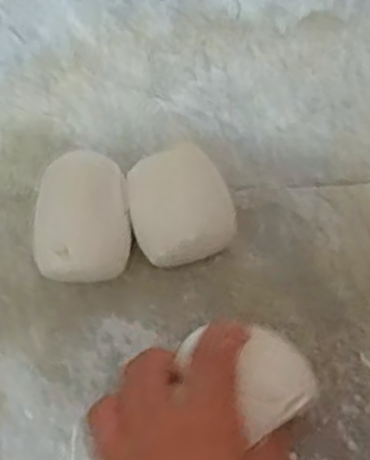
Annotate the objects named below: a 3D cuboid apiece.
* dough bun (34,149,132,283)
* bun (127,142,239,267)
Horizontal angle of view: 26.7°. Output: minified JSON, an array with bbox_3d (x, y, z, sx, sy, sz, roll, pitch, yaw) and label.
[{"bbox_3d":[-0.053,-0.005,0.425,0.049,0.042,0.069,4,79,1],"label":"dough bun"},{"bbox_3d":[-0.002,-0.012,0.425,0.055,0.041,0.063,-24,80,-4],"label":"bun"}]

